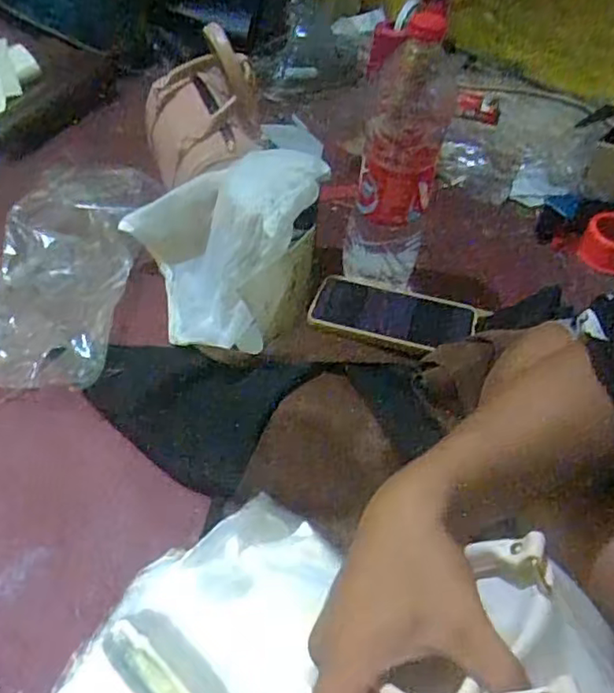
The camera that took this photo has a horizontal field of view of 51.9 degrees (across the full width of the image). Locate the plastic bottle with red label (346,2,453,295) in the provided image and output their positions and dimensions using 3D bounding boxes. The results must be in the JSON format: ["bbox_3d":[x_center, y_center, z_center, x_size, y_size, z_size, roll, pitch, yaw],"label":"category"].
[{"bbox_3d":[0.093,-0.178,0.666,0.083,0.288,0.080,8,50,2],"label":"plastic bottle with red label"}]

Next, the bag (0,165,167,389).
[{"bbox_3d":[-0.283,-0.103,0.732,0.174,0.039,0.371,4,50,-1],"label":"bag"}]

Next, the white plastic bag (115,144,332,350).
[{"bbox_3d":[-0.078,-0.098,0.662,0.216,0.142,0.196,-6,51,-10],"label":"white plastic bag"}]

